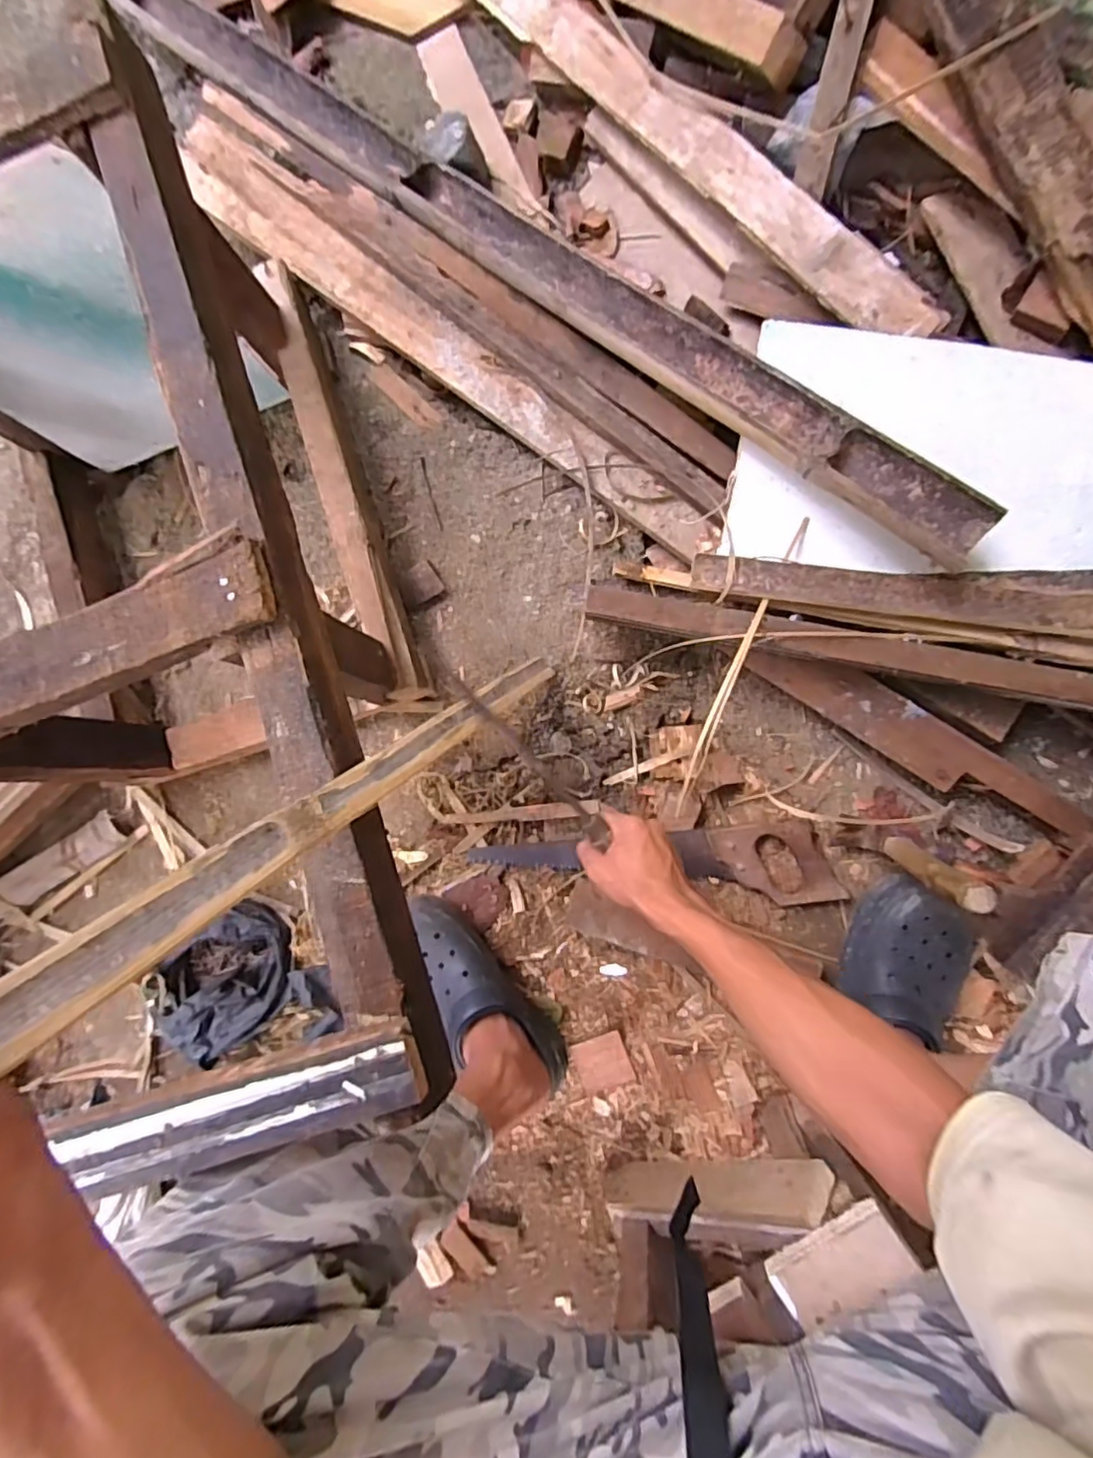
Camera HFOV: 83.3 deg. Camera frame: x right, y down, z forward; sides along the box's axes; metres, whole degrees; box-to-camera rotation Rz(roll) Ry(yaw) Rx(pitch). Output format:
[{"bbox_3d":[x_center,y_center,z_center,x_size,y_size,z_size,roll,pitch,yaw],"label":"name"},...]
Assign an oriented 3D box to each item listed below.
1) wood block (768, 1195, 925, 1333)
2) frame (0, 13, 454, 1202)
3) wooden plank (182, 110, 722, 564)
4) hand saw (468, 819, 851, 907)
[{"bbox_3d":[0.225,0.411,0.469,0.101,0.017,0.051,-34,85,5],"label":"wood block"},{"bbox_3d":[-0.372,-0.081,0.603,0.398,0.326,0.815,-18,86,6],"label":"frame"},{"bbox_3d":[-0.134,-0.473,0.754,0.832,0.042,0.093,40,93,6],"label":"wooden plank"},{"bbox_3d":[0.118,0.163,0.721,0.422,0.032,0.092,-4,88,7],"label":"hand saw"}]

